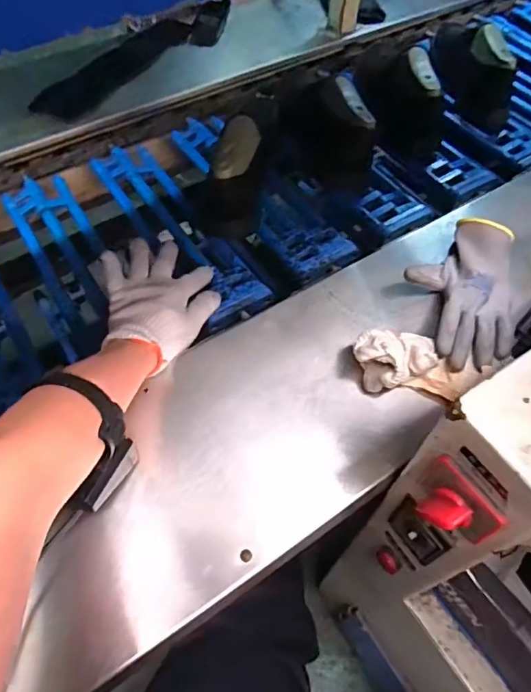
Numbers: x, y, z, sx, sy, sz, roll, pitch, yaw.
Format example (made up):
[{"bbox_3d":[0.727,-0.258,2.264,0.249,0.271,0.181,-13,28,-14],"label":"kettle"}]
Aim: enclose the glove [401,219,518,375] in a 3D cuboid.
[{"bbox_3d":[0.225,-0.069,0.562,0.116,0.022,0.212,14,58,8],"label":"glove"}]

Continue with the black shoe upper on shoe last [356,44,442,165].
[{"bbox_3d":[0.216,-0.420,0.791,0.111,0.104,0.237,-6,57,-5],"label":"black shoe upper on shoe last"}]

